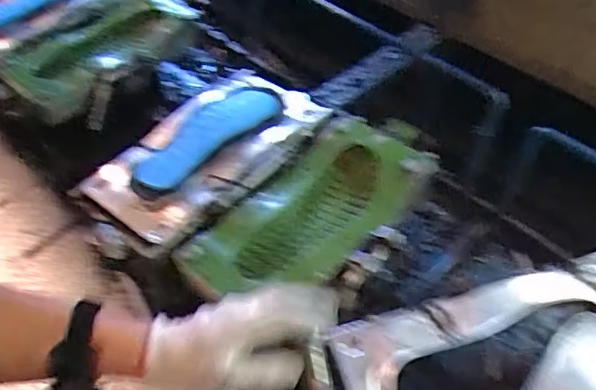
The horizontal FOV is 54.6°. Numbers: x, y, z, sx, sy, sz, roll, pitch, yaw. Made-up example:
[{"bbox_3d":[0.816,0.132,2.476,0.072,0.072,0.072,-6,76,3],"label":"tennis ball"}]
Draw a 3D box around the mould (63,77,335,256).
[{"bbox_3d":[-0.132,-0.064,0.849,0.185,0.083,0.379,32,56,31],"label":"mould"}]

